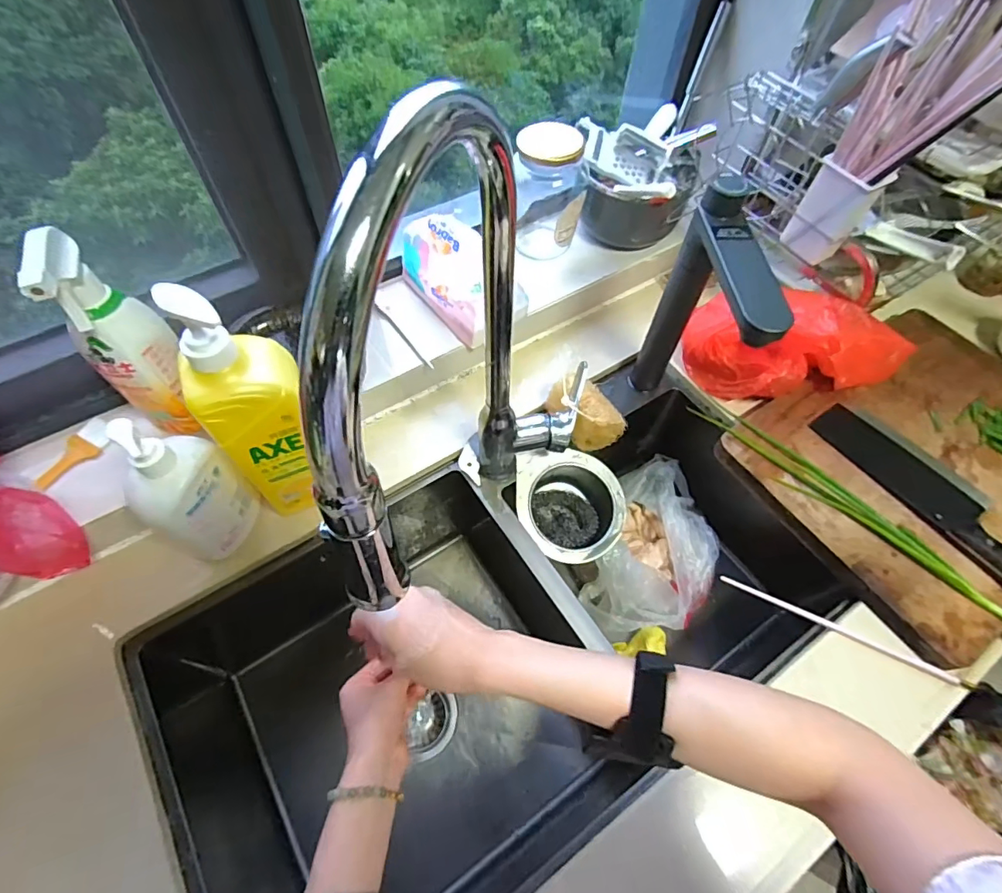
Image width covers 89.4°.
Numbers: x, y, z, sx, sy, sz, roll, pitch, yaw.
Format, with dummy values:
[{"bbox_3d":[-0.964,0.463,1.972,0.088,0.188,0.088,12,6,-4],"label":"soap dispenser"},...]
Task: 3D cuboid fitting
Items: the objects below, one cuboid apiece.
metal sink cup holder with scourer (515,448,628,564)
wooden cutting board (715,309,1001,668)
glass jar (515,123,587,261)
[{"bbox_3d":[0.086,0.077,0.623,0.130,0.077,0.130,1,59,-1],"label":"metal sink cup holder with scourer"},{"bbox_3d":[0.516,0.009,0.601,0.412,0.023,0.310,-30,64,-18],"label":"wooden cutting board"},{"bbox_3d":[0.065,-0.330,0.690,0.087,0.172,0.084,5,59,2],"label":"glass jar"}]

